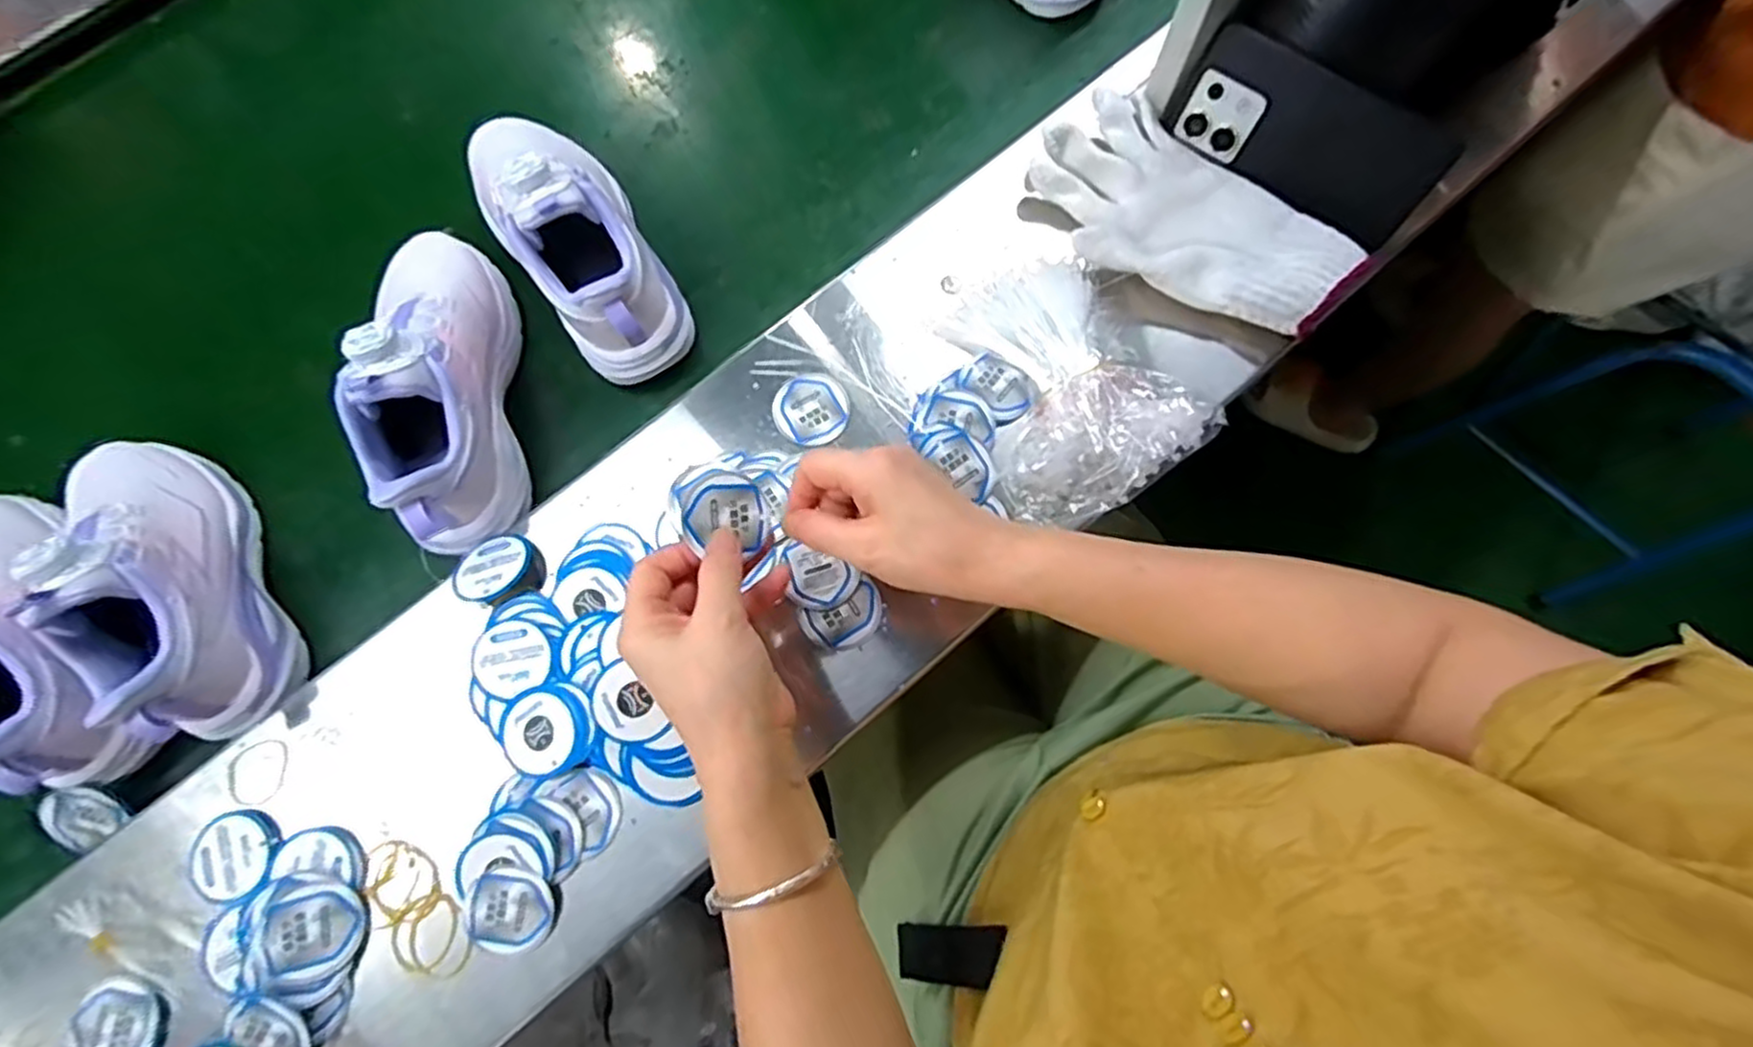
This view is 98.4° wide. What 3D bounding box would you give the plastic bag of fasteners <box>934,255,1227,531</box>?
[{"bbox_3d":[0.112,-0.089,0.468,0.126,0.031,0.166,-36,81,-8],"label":"plastic bag of fasteners"}]

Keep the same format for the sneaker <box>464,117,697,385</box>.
[{"bbox_3d":[-0.205,-0.202,0.500,0.087,0.106,0.214,-33,81,-7],"label":"sneaker"}]

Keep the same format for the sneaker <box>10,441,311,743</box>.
[{"bbox_3d":[-0.427,0.028,0.435,0.070,0.088,0.204,-29,81,-7],"label":"sneaker"}]

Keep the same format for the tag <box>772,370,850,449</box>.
[{"bbox_3d":[-0.042,-0.074,0.491,0.047,0.004,0.051,0,72,1],"label":"tag"}]

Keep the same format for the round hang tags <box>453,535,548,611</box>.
[{"bbox_3d":[-0.234,0.032,0.474,0.040,0.025,0.052,32,59,27],"label":"round hang tags"}]

